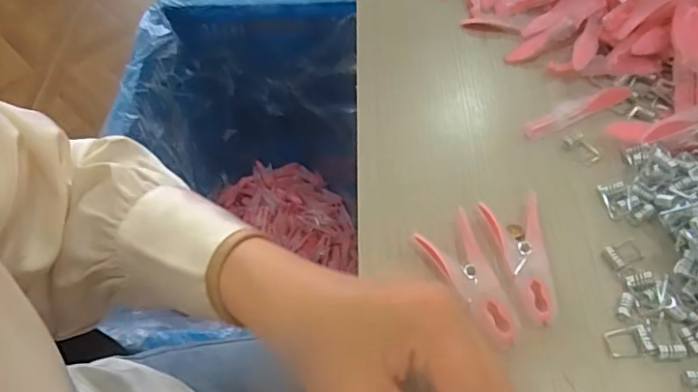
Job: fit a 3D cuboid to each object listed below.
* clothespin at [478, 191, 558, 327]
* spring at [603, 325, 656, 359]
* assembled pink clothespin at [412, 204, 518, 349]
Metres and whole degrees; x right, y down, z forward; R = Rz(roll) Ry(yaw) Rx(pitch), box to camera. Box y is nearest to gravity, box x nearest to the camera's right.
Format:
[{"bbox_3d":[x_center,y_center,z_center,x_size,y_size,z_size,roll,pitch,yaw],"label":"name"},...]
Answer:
[{"bbox_3d":[0.102,0.036,0.318,0.033,0.010,0.077,-8,55,-3],"label":"clothespin"},{"bbox_3d":[0.148,0.077,0.292,0.022,0.004,0.016,-5,55,-1],"label":"spring"},{"bbox_3d":[0.064,0.045,0.314,0.036,0.012,0.085,-13,56,-6],"label":"assembled pink clothespin"}]

